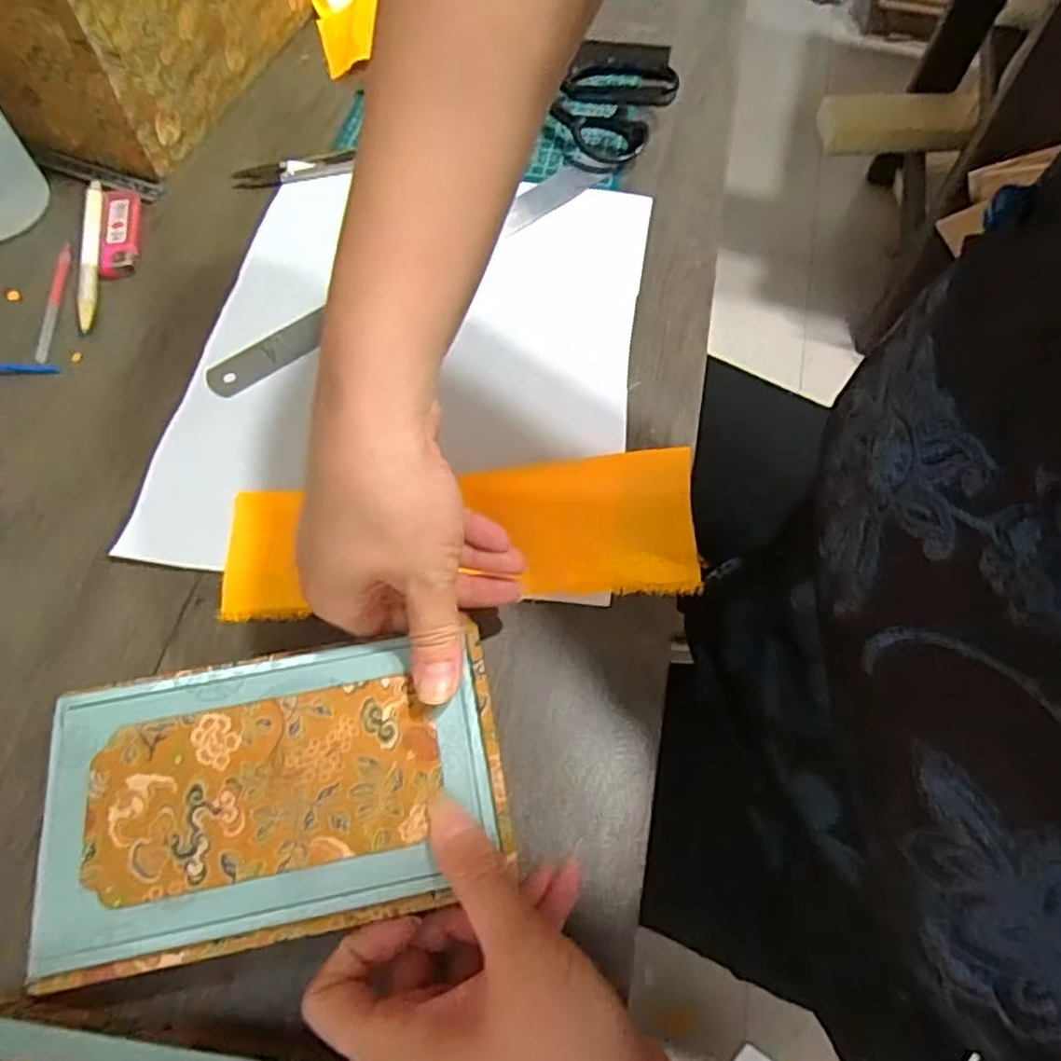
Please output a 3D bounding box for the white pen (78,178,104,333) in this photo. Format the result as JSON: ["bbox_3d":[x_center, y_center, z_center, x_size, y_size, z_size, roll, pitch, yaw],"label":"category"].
[{"bbox_3d":[-0.297,-0.187,0.467,0.014,0.007,0.137,-11,64,-6],"label":"white pen"}]

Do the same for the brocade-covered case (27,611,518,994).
[{"bbox_3d":[-0.099,0.101,0.275,0.173,0.015,0.105,-10,64,-6],"label":"brocade-covered case"}]

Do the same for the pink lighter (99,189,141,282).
[{"bbox_3d":[-0.282,-0.207,0.478,0.026,0.009,0.083,-12,64,-7],"label":"pink lighter"}]

